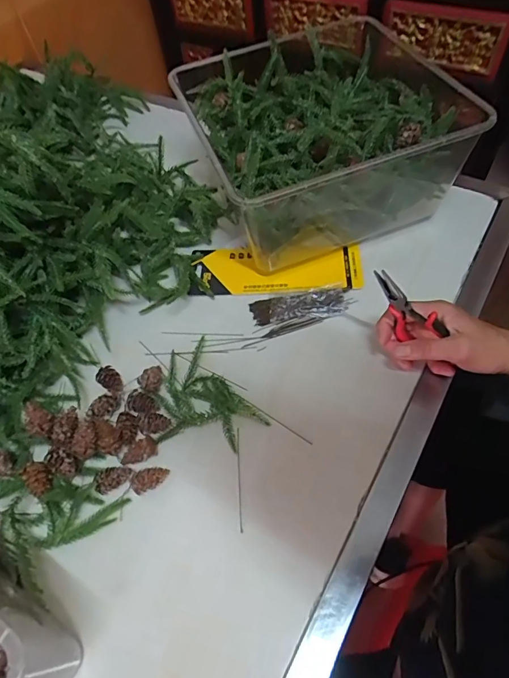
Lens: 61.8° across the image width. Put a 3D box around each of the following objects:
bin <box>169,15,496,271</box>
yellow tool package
[{"bbox_3d":[0.083,-0.259,0.564,0.283,0.157,0.306,-21,59,-7],"label":"bin"},{"bbox_3d":[0.026,-0.091,0.551,0.216,0.012,0.075,1,59,6],"label":"yellow tool package"}]

